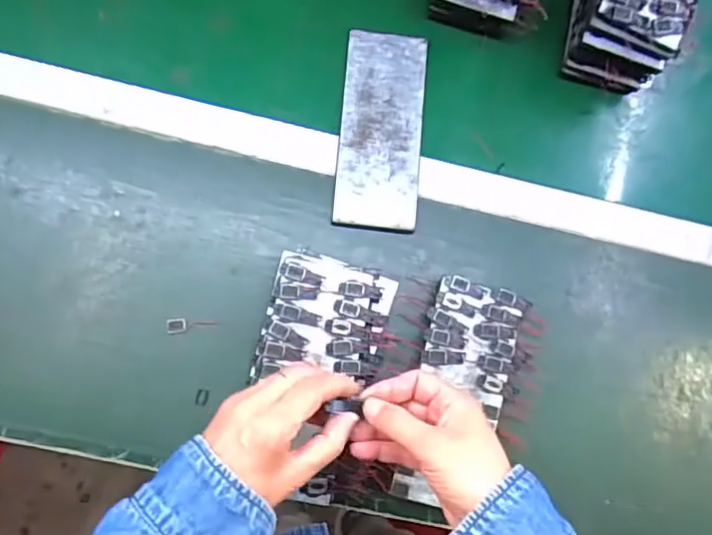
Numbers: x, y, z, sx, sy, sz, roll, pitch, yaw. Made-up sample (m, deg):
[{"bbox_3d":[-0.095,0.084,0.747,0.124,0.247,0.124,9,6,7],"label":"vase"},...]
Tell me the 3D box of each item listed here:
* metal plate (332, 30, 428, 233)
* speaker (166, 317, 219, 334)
[{"bbox_3d":[0.025,-0.136,0.560,0.081,0.006,0.198,6,82,-5],"label":"metal plate"},{"bbox_3d":[-0.151,0.054,0.519,0.043,0.004,0.015,-1,83,-5],"label":"speaker"}]

